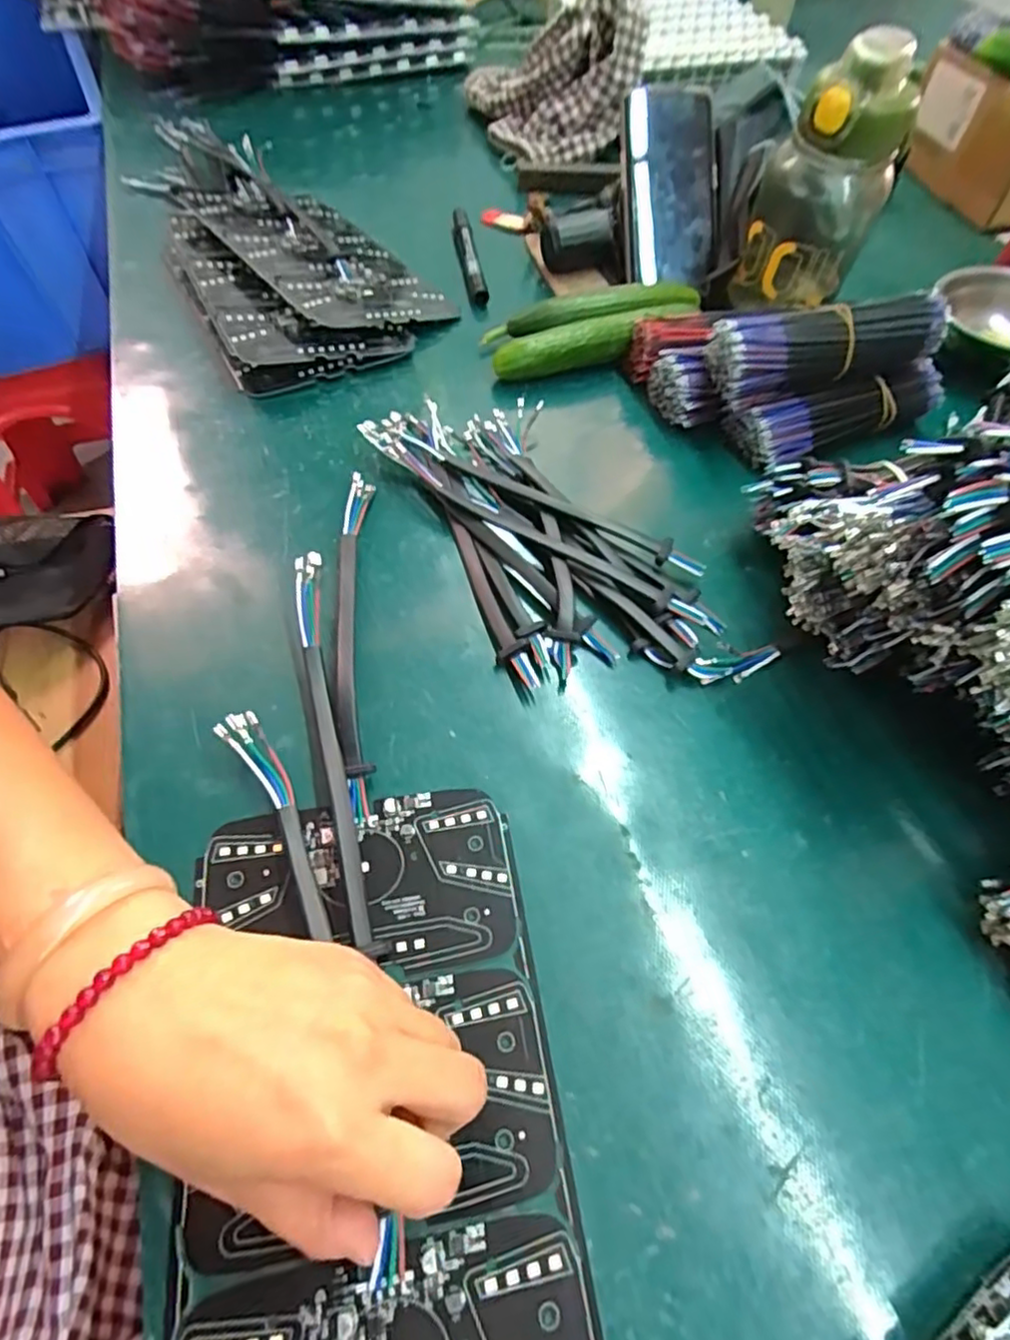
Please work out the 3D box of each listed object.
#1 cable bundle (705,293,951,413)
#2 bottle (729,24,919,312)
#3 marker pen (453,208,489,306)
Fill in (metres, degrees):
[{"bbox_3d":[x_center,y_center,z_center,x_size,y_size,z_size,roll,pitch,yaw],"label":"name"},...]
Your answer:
[{"bbox_3d":[0.211,-0.220,0.434,0.146,0.048,0.054,-13,60,-9],"label":"cable bundle"},{"bbox_3d":[0.230,-0.350,0.473,0.082,0.155,0.076,18,58,7],"label":"bottle"},{"bbox_3d":[-0.029,-0.357,0.561,0.016,0.020,0.120,-6,59,-8],"label":"marker pen"}]

